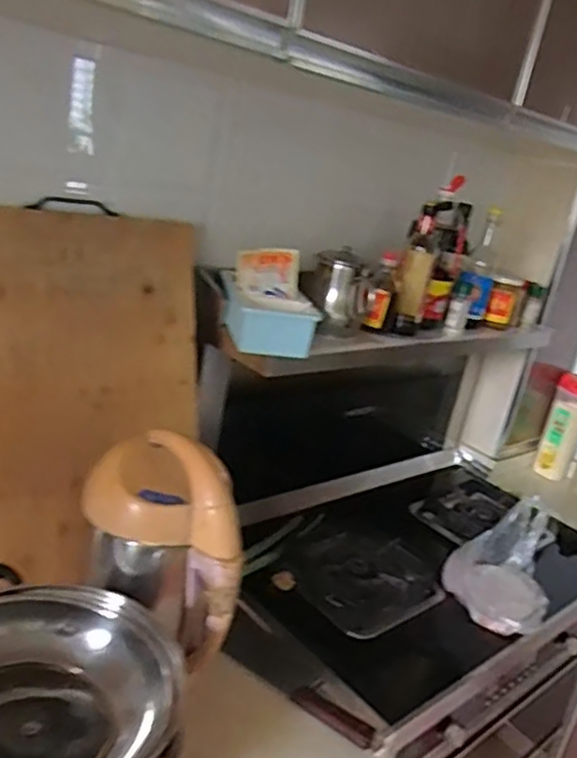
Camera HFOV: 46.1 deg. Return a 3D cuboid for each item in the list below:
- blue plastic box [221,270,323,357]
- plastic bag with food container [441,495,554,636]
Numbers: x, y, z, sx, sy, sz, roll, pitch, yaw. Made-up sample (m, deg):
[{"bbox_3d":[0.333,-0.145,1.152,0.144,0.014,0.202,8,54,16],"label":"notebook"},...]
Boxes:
[{"bbox_3d":[-0.035,-0.096,1.054,0.119,0.070,0.162,3,22,-19],"label":"blue plastic box"},{"bbox_3d":[0.391,0.325,1.181,0.151,0.154,0.183,1,23,-24],"label":"plastic bag with food container"}]

